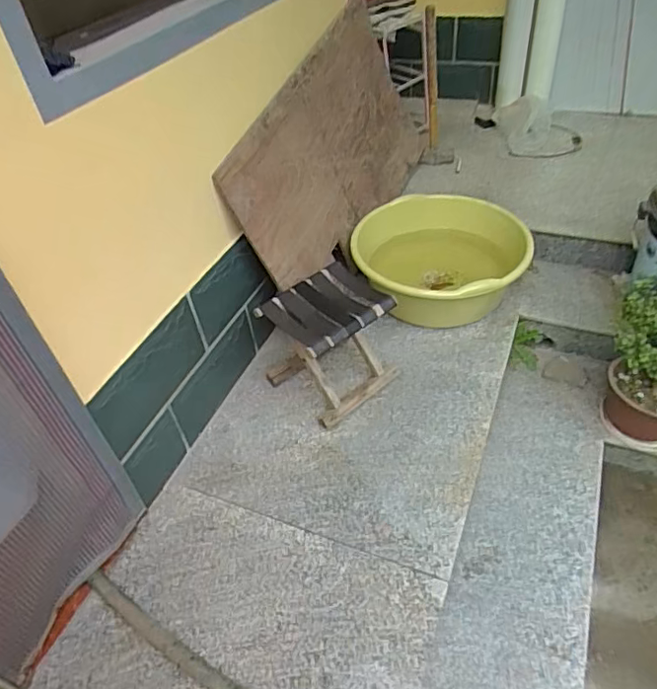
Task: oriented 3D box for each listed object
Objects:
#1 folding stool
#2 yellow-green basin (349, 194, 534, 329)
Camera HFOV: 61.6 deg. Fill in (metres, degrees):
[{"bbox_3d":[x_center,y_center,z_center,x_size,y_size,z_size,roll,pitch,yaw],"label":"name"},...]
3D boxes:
[{"bbox_3d":[0.003,-0.007,1.548,0.281,0.314,0.265,-34,50,-26],"label":"folding stool"},{"bbox_3d":[0.379,-0.253,1.829,0.570,0.218,0.467,-3,44,4],"label":"yellow-green basin"}]

